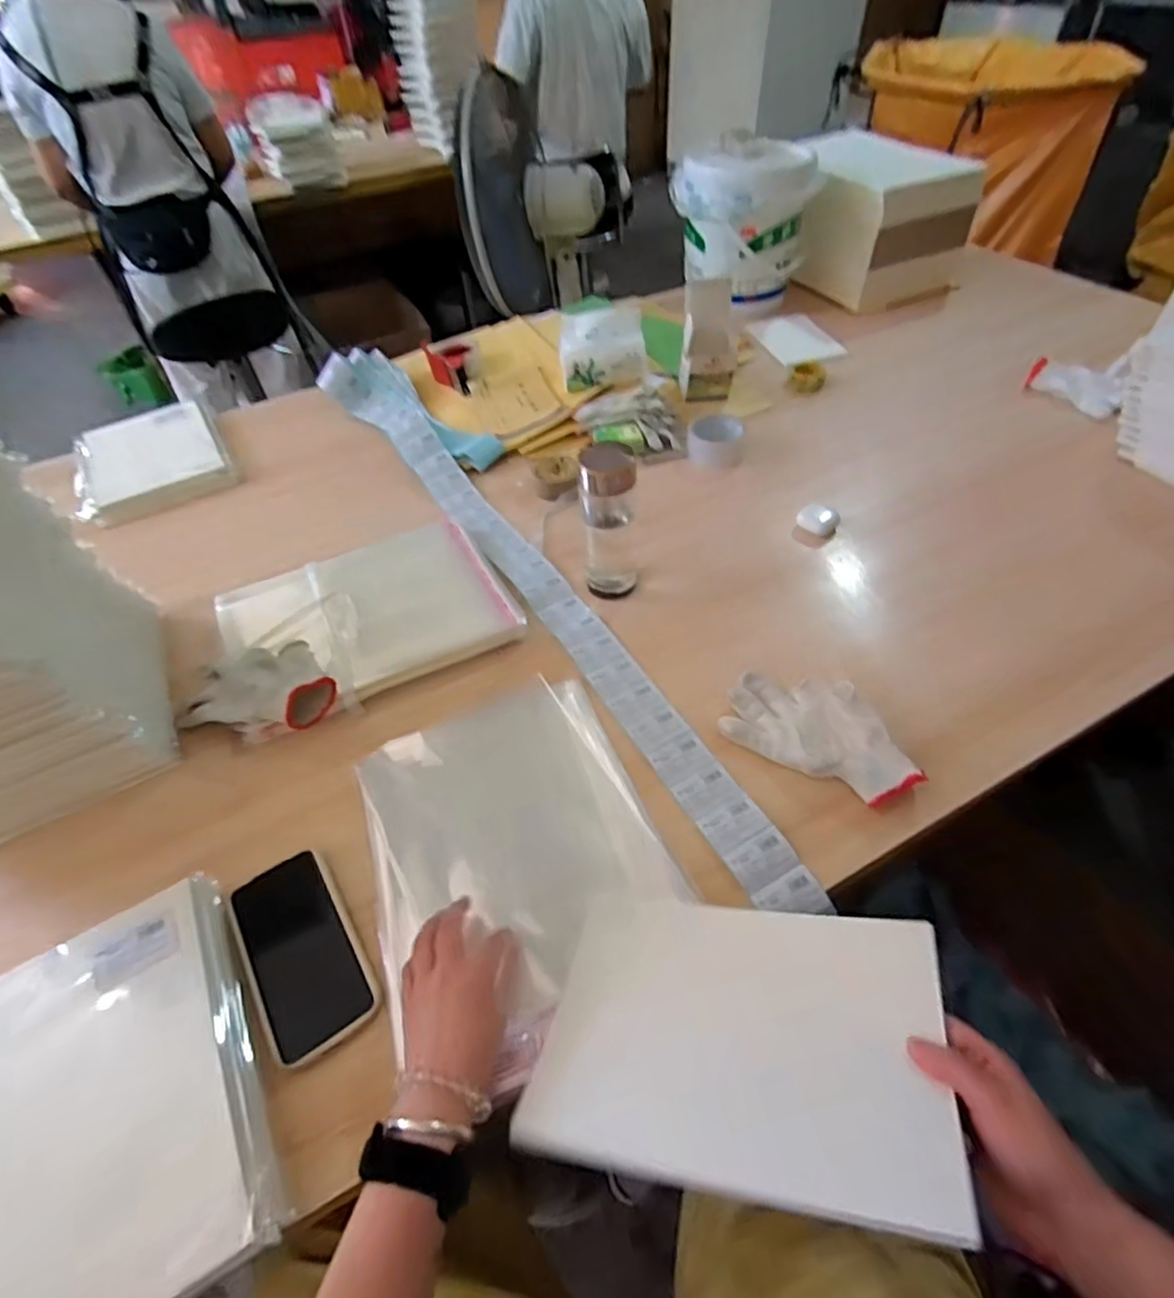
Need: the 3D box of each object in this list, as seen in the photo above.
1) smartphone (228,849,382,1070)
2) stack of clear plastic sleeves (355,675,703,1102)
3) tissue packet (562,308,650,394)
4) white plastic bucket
[{"bbox_3d":[-0.238,0.250,0.524,0.083,0.009,0.160,-29,56,-21],"label":"smartphone"},{"bbox_3d":[-0.068,0.181,0.584,0.257,0.013,0.320,-21,51,-13],"label":"stack of clear plastic sleeves"},{"bbox_3d":[0.028,-0.518,1.086,0.145,0.088,0.099,-2,49,2],"label":"tissue packet"},{"bbox_3d":[0.306,-0.851,1.274,0.269,0.237,0.222,5,50,9],"label":"white plastic bucket"}]

